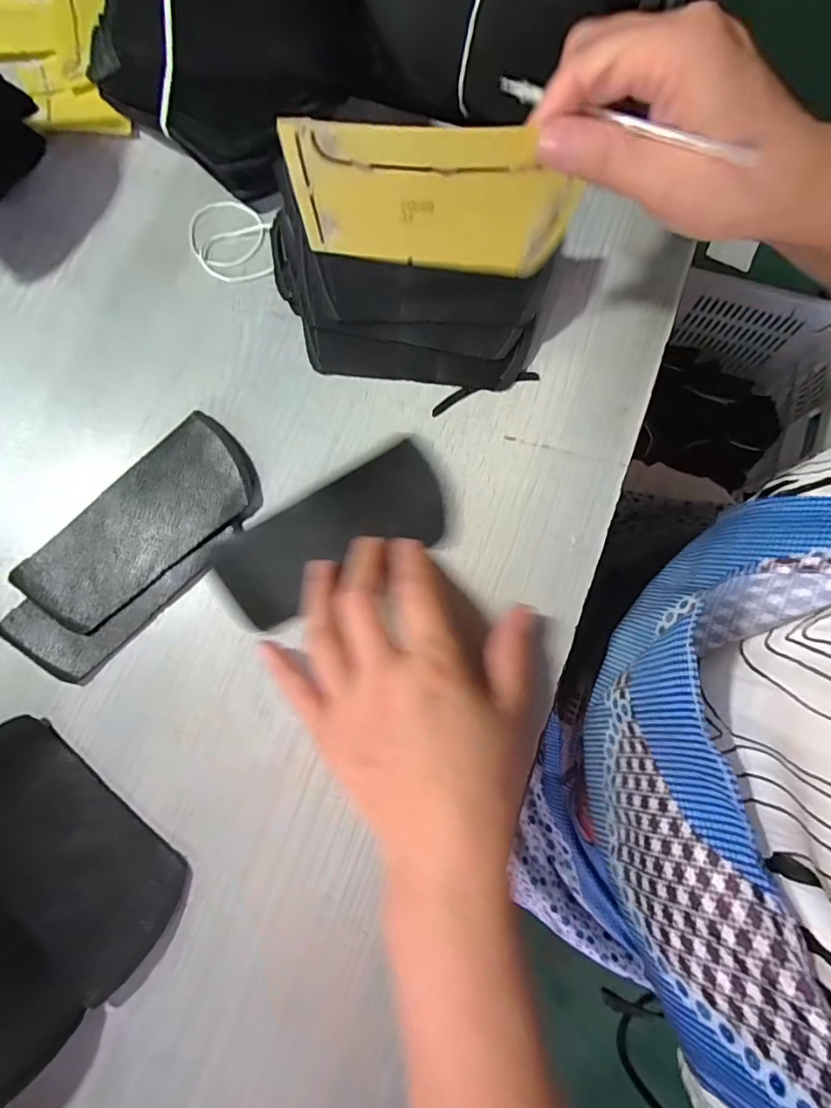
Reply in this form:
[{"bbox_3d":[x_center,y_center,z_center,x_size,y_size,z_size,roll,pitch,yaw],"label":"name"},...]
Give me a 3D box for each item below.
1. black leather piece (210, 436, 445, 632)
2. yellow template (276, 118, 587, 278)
[{"bbox_3d":[-0.047,-0.013,0.286,0.138,0.007,0.061,-30,82,-7],"label":"black leather piece"},{"bbox_3d":[0.011,-0.182,0.250,0.140,0.067,0.016,-2,67,-4],"label":"yellow template"}]

